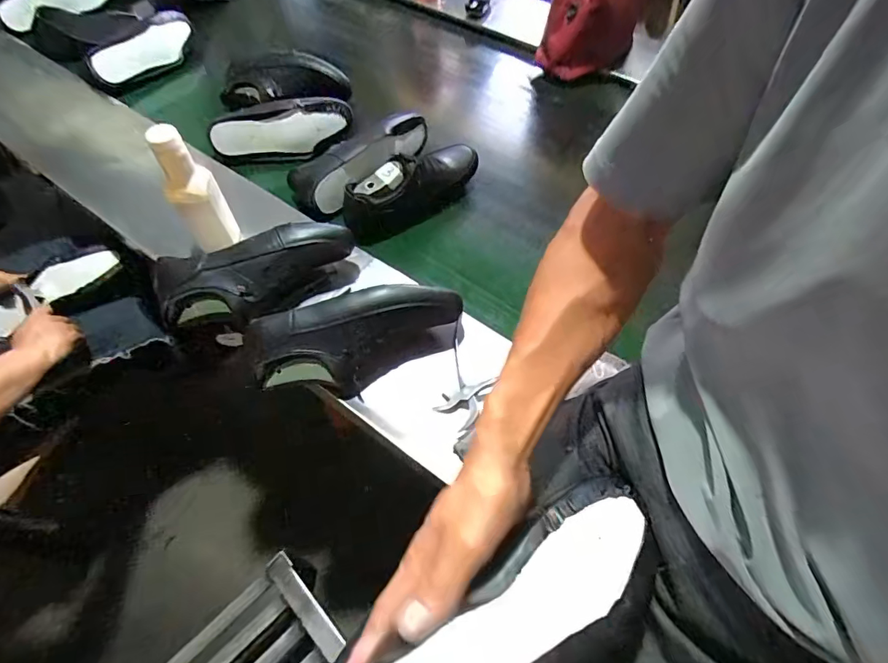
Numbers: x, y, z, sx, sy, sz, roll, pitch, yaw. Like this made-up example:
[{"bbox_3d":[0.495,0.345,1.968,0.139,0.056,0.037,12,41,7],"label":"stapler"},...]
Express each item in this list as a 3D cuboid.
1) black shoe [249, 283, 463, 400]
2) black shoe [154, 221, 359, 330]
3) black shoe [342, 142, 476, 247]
[{"bbox_3d":[-0.107,0.011,0.622,0.275,0.091,0.094,-16,58,-11],"label":"black shoe"},{"bbox_3d":[-0.261,-0.076,0.669,0.269,0.086,0.088,-13,57,-9],"label":"black shoe"},{"bbox_3d":[-0.049,-0.265,0.836,0.300,0.099,0.094,-39,65,-23],"label":"black shoe"}]

